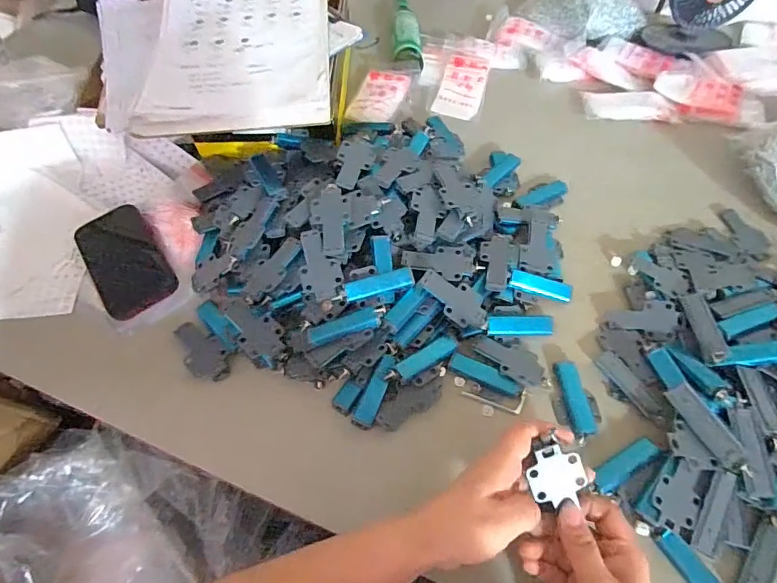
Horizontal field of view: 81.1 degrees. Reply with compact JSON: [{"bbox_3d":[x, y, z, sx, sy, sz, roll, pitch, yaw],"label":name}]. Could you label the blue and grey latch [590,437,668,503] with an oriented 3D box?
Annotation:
[{"bbox_3d":[0.219,0.164,0.419,0.076,0.017,0.026,-30,62,-16],"label":"blue and grey latch"}]

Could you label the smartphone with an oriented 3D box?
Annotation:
[{"bbox_3d":[-0.320,-0.039,0.550,0.085,0.013,0.154,-32,63,-17],"label":"smartphone"}]

